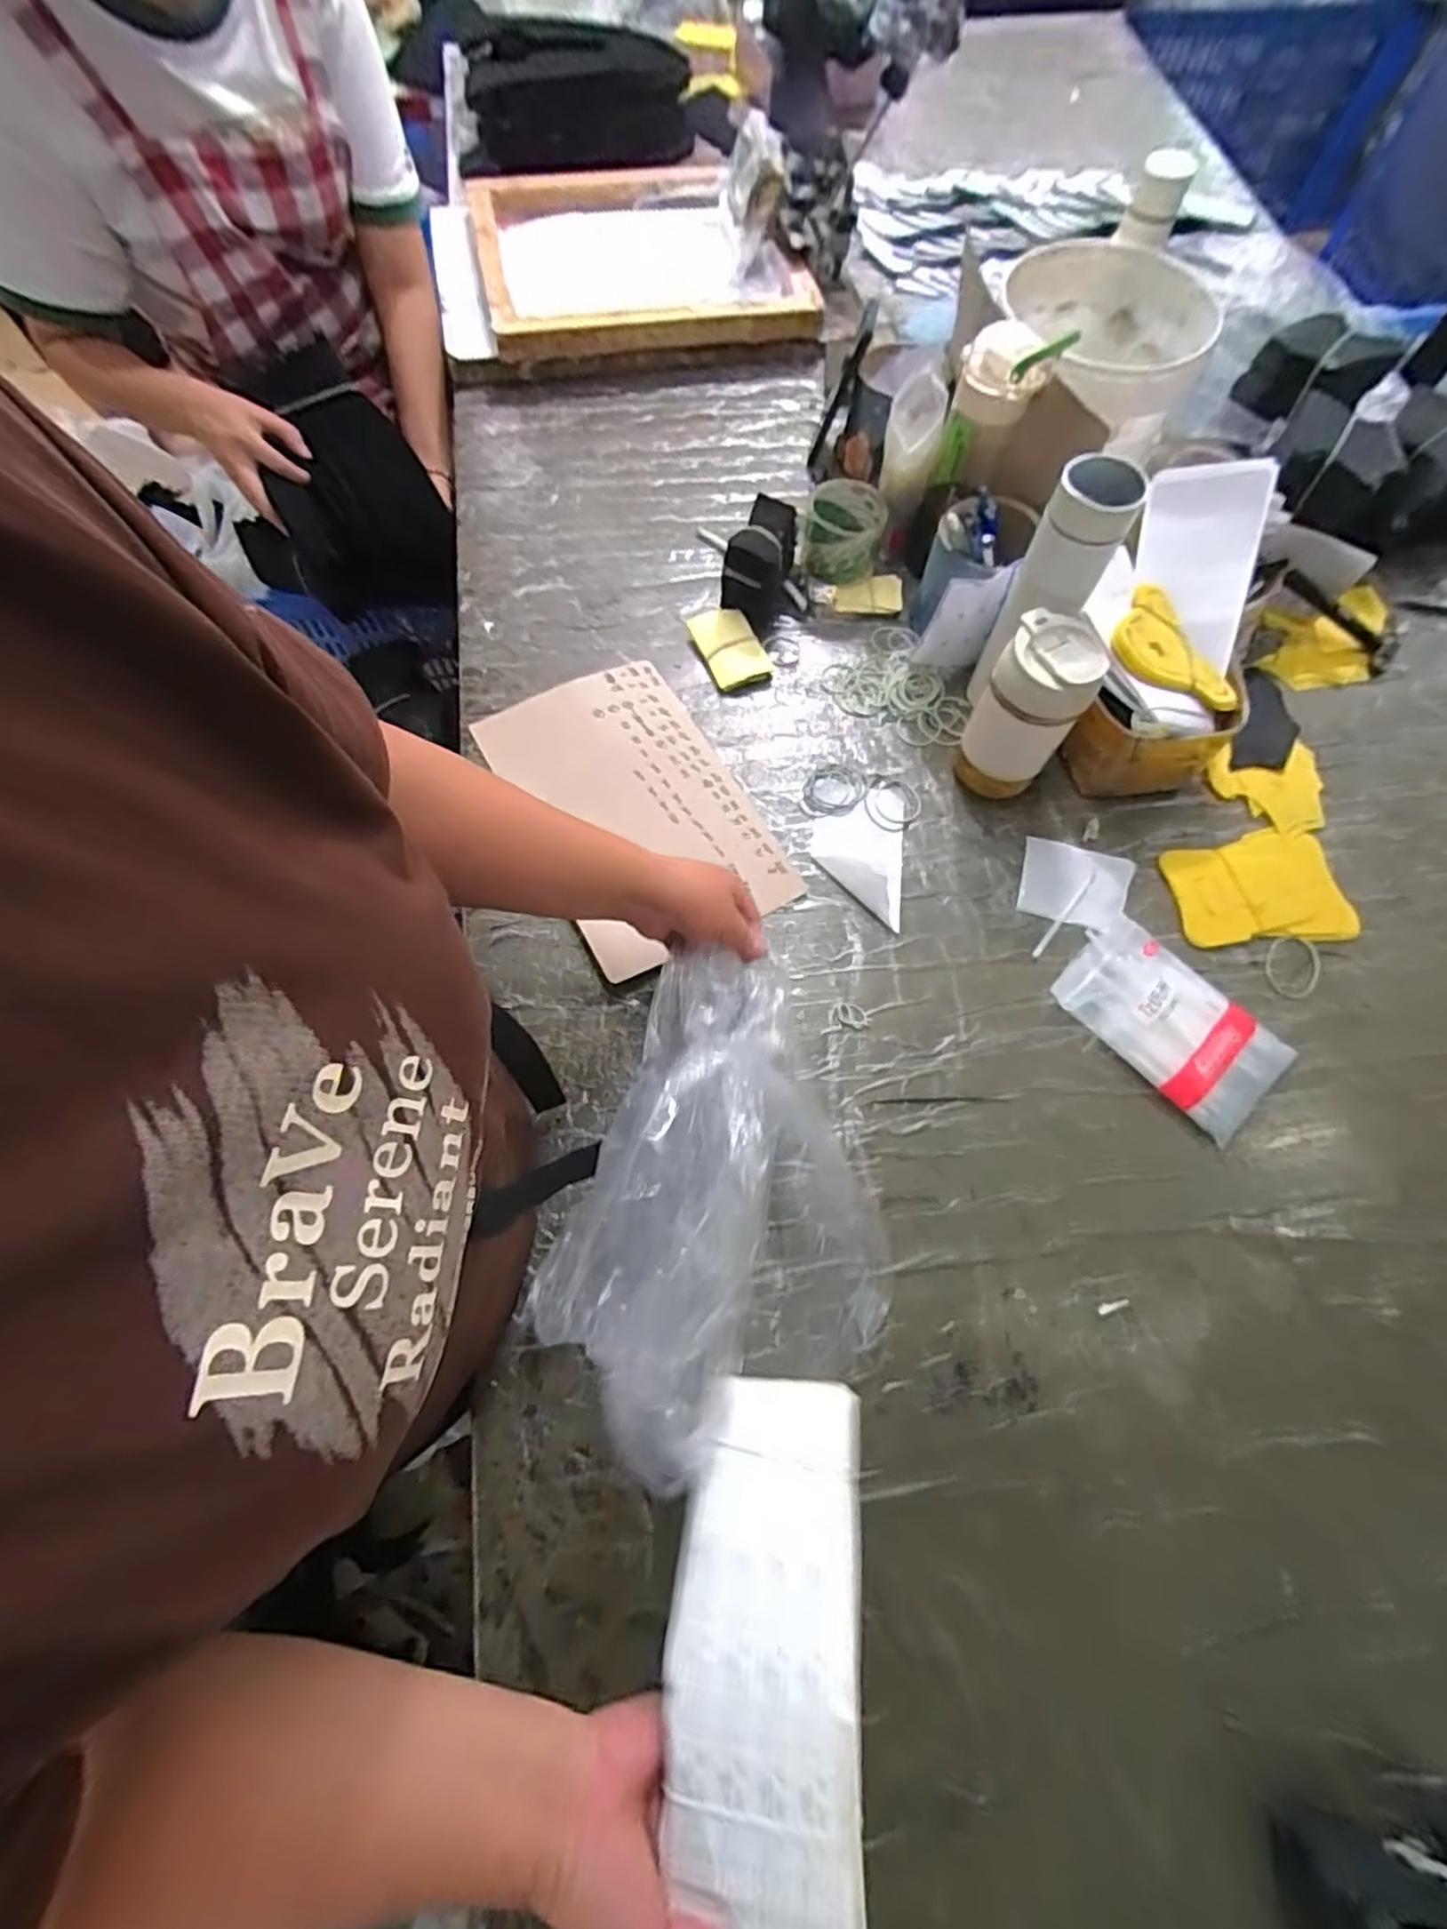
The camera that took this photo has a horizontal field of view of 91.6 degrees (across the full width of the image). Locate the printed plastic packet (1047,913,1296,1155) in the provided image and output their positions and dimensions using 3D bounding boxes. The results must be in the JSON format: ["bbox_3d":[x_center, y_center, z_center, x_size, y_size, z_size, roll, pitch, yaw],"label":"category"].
[{"bbox_3d":[0.379,0.049,0.599,0.111,0.025,0.176,-40,74,-15],"label":"printed plastic packet"}]

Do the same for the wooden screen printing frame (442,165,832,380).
[{"bbox_3d":[-0.139,-0.950,0.964,0.472,0.069,0.374,-11,69,-6],"label":"wooden screen printing frame"}]

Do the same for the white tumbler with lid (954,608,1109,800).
[{"bbox_3d":[0.268,-0.225,0.636,0.084,0.161,0.072,36,72,12],"label":"white tumbler with lid"}]

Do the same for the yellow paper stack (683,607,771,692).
[{"bbox_3d":[0.005,-0.336,0.745,0.058,0.021,0.101,-23,71,-10],"label":"yellow paper stack"}]

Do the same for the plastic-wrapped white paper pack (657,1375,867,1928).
[{"bbox_3d":[0.023,0.366,0.376,0.099,0.046,0.253,6,51,0],"label":"plastic-wrapped white paper pack"}]

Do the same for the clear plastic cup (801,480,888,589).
[{"bbox_3d":[0.129,-0.463,0.764,0.084,0.064,0.085,0,68,-1],"label":"clear plastic cup"}]

